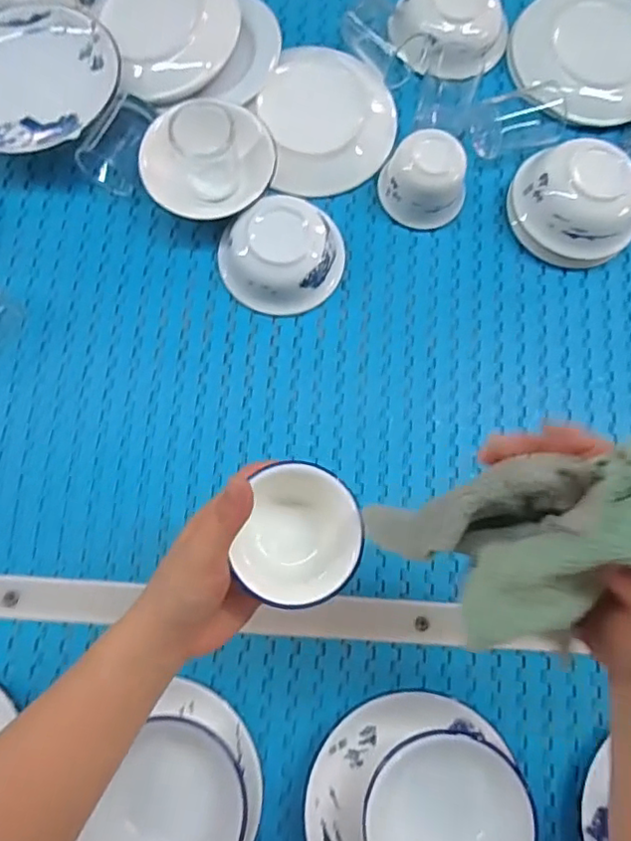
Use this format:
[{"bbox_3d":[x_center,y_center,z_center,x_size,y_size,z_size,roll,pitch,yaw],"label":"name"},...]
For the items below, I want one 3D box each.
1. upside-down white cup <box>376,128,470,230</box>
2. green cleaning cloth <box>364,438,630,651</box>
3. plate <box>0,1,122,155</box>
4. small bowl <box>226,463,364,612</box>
[{"bbox_3d":[0.095,-0.209,0.515,0.074,0.057,0.067,21,78,3],"label":"upside-down white cup"},{"bbox_3d":[0.097,0.054,0.257,0.159,0.049,0.070,-19,75,35],"label":"green cleaning cloth"},{"bbox_3d":[-0.249,-0.306,0.521,0.149,0.023,0.145,1,78,-4],"label":"plate"},{"bbox_3d":[-0.009,0.066,0.346,0.066,0.047,0.078,13,78,1],"label":"small bowl"}]

